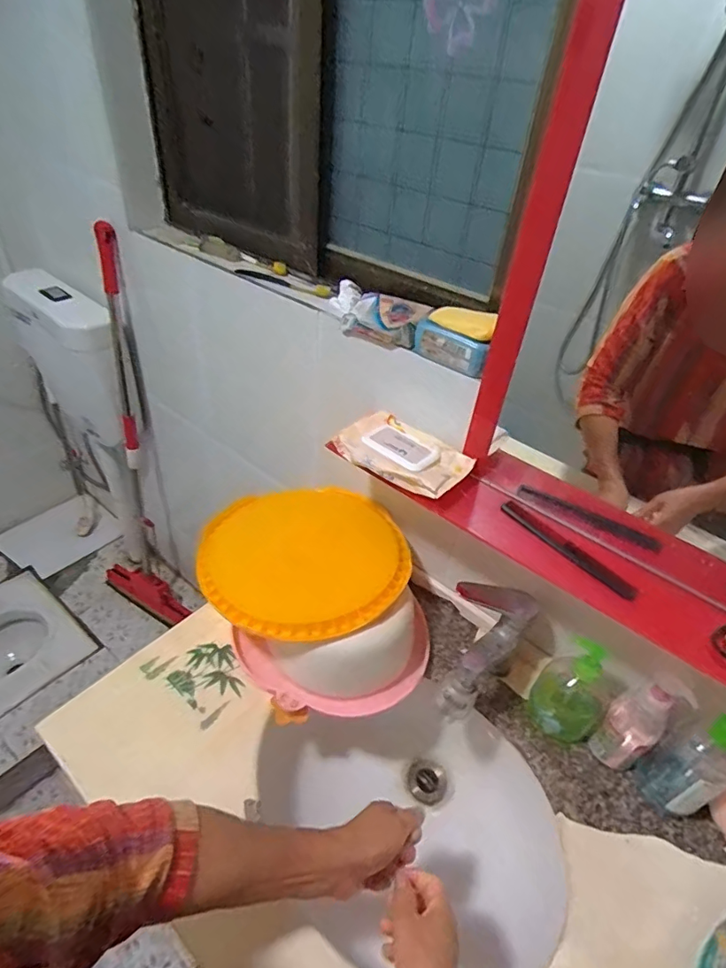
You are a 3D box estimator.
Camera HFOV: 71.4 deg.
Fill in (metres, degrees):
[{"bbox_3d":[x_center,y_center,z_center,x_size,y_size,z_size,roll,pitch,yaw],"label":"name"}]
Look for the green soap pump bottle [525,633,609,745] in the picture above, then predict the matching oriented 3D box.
[{"bbox_3d":[0.264,0.258,0.634,0.068,0.136,0.085,-25,49,-32],"label":"green soap pump bottle"}]

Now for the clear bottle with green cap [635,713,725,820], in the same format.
[{"bbox_3d":[0.390,0.318,0.585,0.073,0.178,0.073,-17,45,-25],"label":"clear bottle with green cap"}]

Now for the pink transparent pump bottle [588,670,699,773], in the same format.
[{"bbox_3d":[0.329,0.285,0.607,0.049,0.161,0.055,-25,49,-32],"label":"pink transparent pump bottle"}]

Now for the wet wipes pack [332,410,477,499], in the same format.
[{"bbox_3d":[0.053,-0.040,0.662,0.109,0.024,0.164,-30,52,-35],"label":"wet wipes pack"}]

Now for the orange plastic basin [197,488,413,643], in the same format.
[{"bbox_3d":[-0.084,0.108,0.742,0.300,0.035,0.275,1,41,-6],"label":"orange plastic basin"}]

